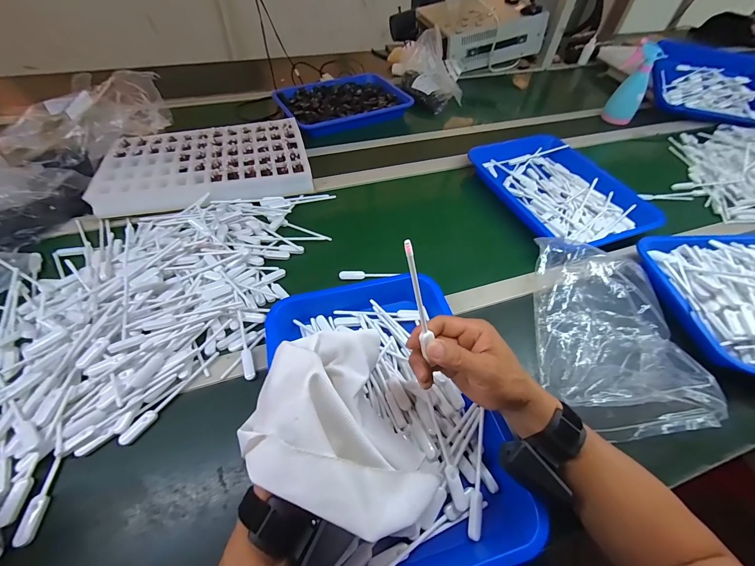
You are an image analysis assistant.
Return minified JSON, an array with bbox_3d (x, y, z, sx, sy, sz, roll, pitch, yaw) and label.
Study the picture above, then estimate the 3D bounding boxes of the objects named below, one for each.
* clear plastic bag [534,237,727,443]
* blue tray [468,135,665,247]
[{"bbox_3d":[0.351,0.062,0.476,0.195,0.060,0.305,12,53,7],"label":"clear plastic bag"},{"bbox_3d":[0.389,-0.214,0.706,0.267,0.037,0.359,-14,54,-13],"label":"blue tray"}]

